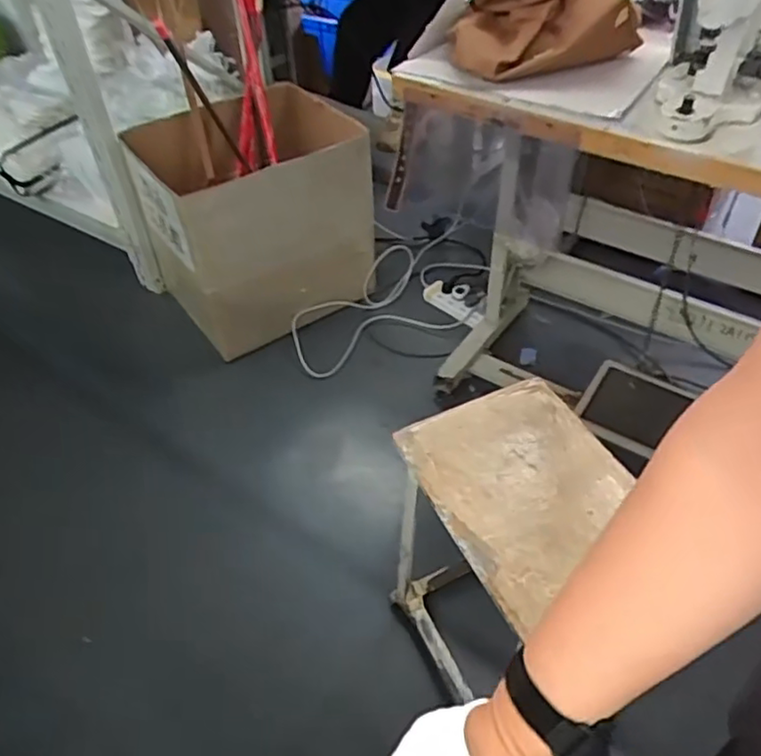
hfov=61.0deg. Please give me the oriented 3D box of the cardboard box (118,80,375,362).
[{"bbox_3d":[-0.310,-0.409,1.653,0.496,0.491,0.371,-28,51,-23],"label":"cardboard box"}]

